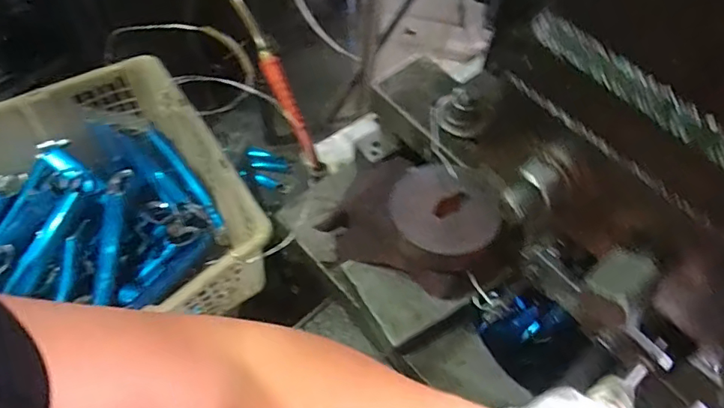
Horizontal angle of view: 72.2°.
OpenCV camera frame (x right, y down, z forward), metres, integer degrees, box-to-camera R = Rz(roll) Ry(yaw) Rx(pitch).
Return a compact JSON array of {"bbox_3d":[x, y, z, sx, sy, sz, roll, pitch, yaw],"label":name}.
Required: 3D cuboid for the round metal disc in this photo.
[{"bbox_3d":[0.077,0.002,0.462,0.096,0.009,0.096,-7,55,11],"label":"round metal disc"}]

